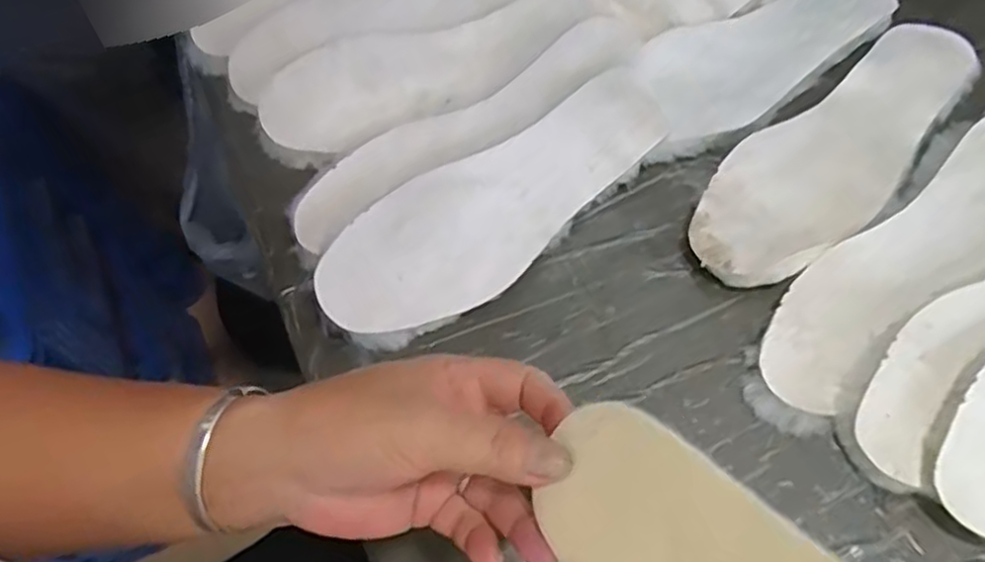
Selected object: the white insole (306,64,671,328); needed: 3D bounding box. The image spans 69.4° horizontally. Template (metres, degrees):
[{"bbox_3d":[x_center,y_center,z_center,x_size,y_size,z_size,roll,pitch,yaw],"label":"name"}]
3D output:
[{"bbox_3d":[0.008,-0.056,0.460,0.261,0.013,0.082,-35,65,-16],"label":"white insole"}]

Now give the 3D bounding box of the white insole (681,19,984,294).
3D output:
[{"bbox_3d":[0.236,-0.089,0.476,0.261,0.011,0.089,-35,65,-16],"label":"white insole"}]

